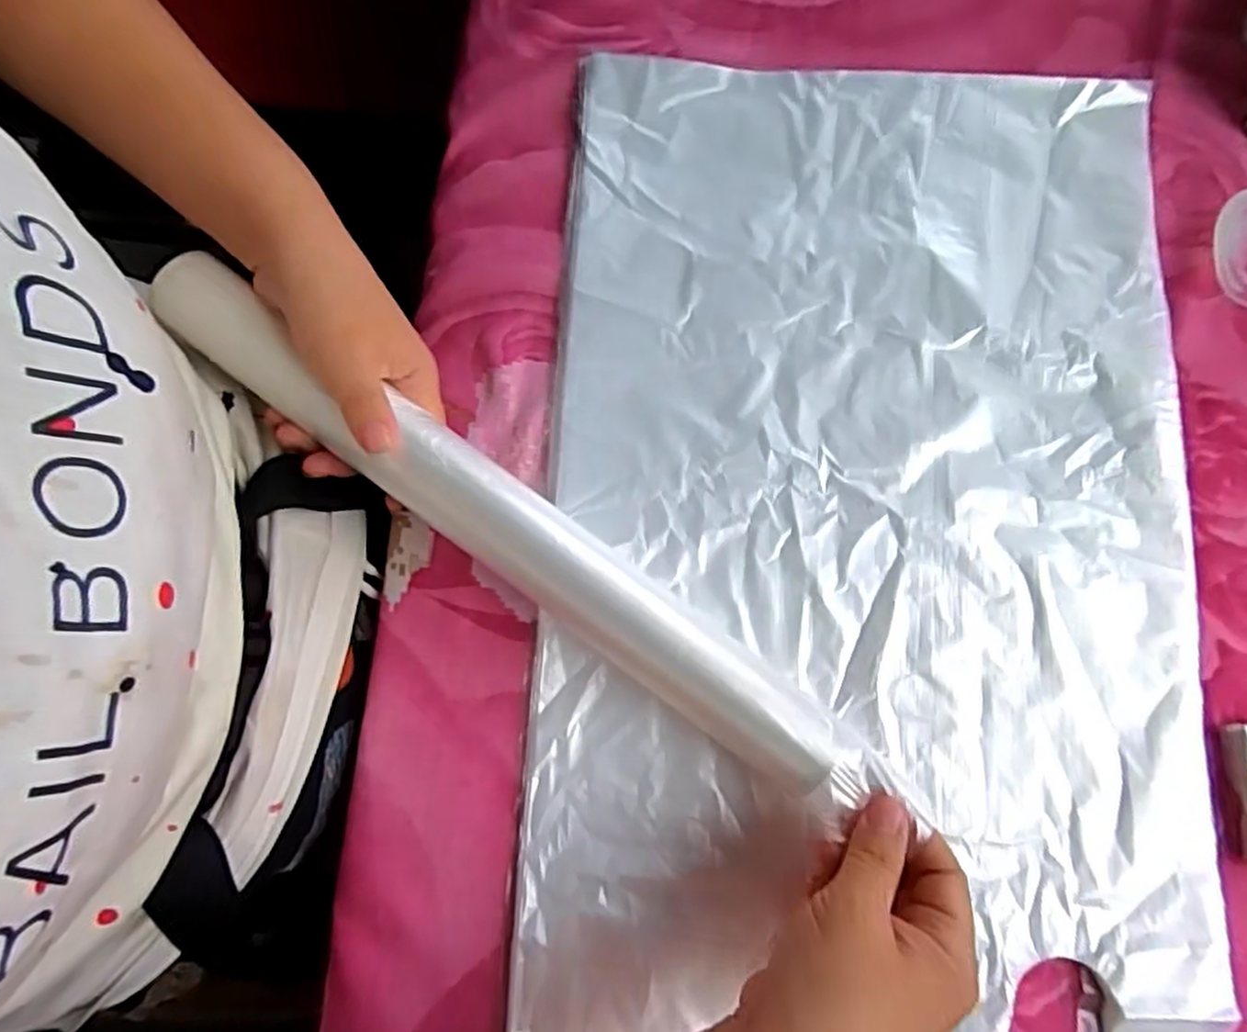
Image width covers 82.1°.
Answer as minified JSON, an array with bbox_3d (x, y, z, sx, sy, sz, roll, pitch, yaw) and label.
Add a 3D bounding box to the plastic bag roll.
[{"bbox_3d":[-0.053,0.007,0.318,0.372,0.028,0.043,36,81,3],"label":"plastic bag roll"}]

